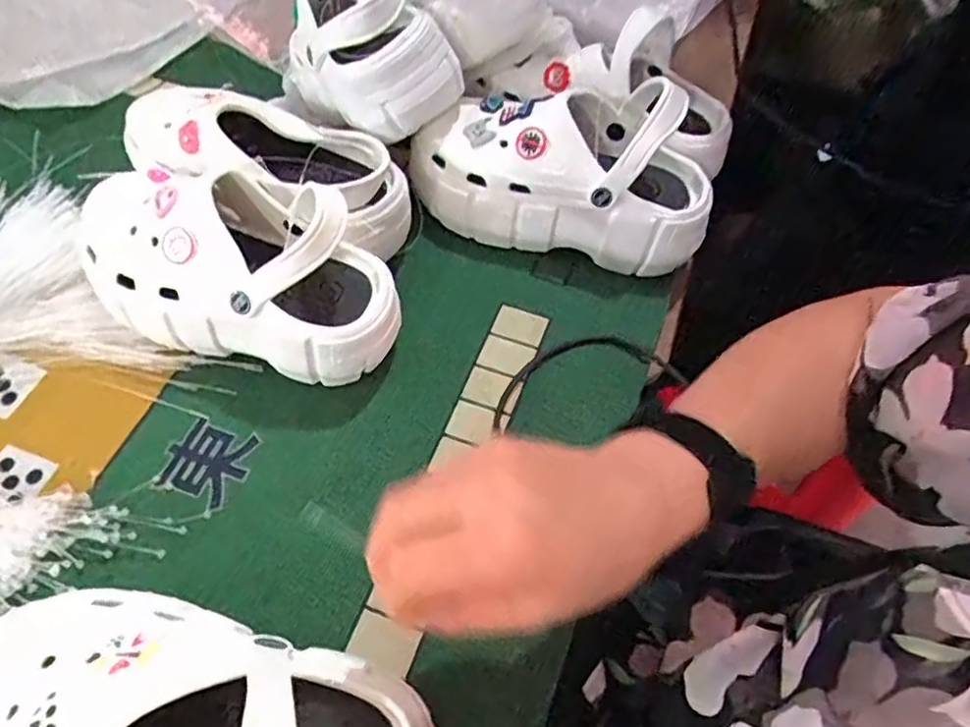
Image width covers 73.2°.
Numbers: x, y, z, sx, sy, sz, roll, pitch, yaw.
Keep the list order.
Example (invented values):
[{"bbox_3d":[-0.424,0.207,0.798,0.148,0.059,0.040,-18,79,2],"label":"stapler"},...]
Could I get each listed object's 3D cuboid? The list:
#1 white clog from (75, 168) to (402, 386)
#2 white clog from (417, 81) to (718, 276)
[{"bbox_3d":[-0.174,-0.063,0.452,0.226,0.120,0.102,20,59,10],"label":"white clog"},{"bbox_3d":[0.063,-0.166,0.531,0.243,0.117,0.116,12,58,5],"label":"white clog"}]

